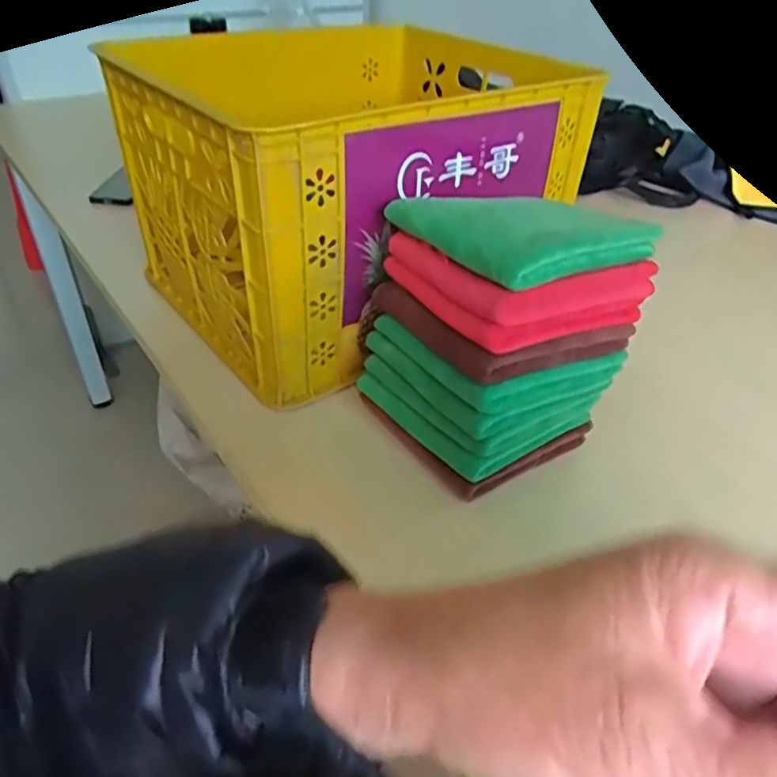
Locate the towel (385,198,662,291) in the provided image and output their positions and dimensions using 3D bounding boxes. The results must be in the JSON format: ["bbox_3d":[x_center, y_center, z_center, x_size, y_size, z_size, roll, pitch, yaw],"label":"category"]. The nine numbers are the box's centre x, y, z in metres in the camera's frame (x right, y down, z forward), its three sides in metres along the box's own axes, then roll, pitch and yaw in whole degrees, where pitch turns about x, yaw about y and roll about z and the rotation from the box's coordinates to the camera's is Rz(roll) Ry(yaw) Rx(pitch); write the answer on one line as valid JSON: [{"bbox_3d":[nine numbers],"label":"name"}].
[{"bbox_3d":[0.109,-0.145,0.520,0.156,0.032,0.165,-21,43,-27],"label":"towel"}]

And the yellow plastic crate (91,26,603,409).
[{"bbox_3d":[-0.047,-0.297,0.835,0.507,0.277,0.486,-23,45,-29],"label":"yellow plastic crate"}]

